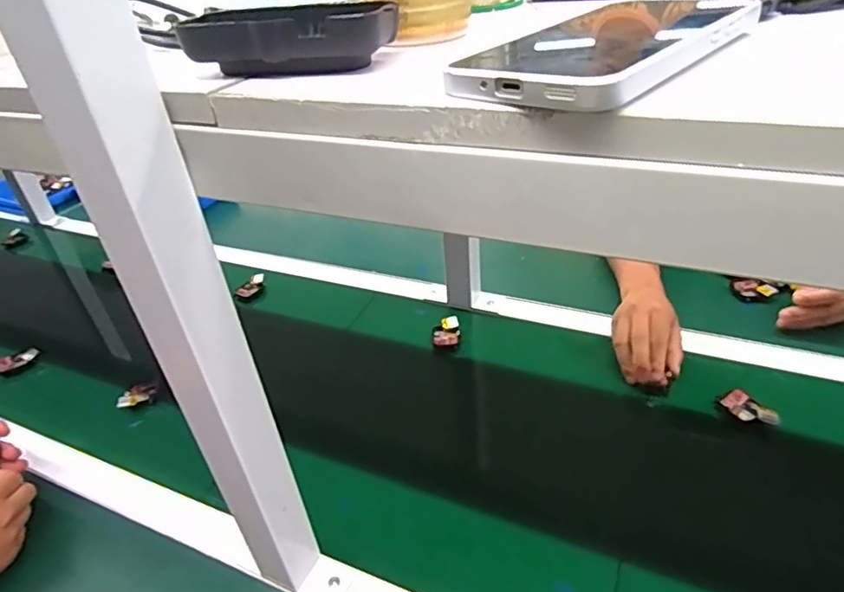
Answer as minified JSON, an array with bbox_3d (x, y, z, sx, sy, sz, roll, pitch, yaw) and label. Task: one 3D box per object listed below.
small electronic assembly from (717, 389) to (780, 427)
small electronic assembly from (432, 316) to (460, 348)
[{"bbox_3d":[0.358,0.126,0.603,0.032,0.012,0.058,-33,38,-14],"label":"small electronic assembly"},{"bbox_3d":[0.033,0.050,0.754,0.037,0.022,0.040,-3,36,5],"label":"small electronic assembly"}]

